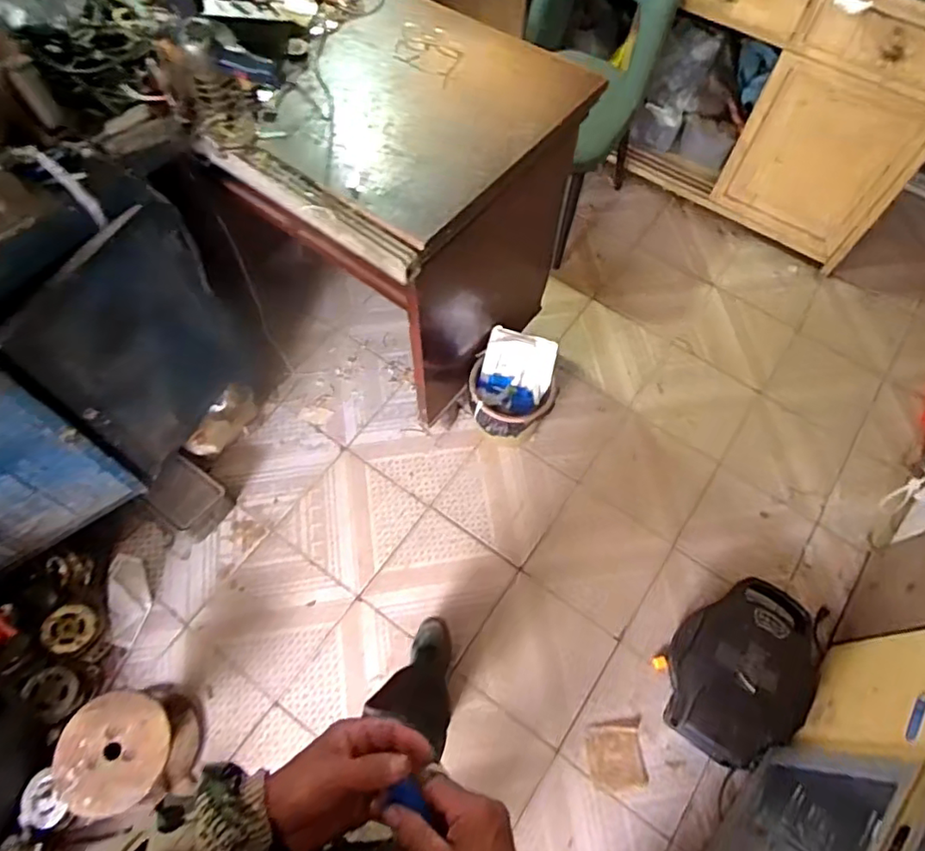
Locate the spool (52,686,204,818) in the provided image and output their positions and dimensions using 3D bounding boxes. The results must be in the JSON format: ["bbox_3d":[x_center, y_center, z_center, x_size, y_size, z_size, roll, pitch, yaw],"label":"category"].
[{"bbox_3d":[-0.674,0.648,1.214,0.221,0.147,0.204,-1,64,-2],"label":"spool"}]

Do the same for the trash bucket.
[{"bbox_3d":[0.124,-0.069,1.522,0.203,0.221,0.241,17,65,8],"label":"trash bucket"}]

